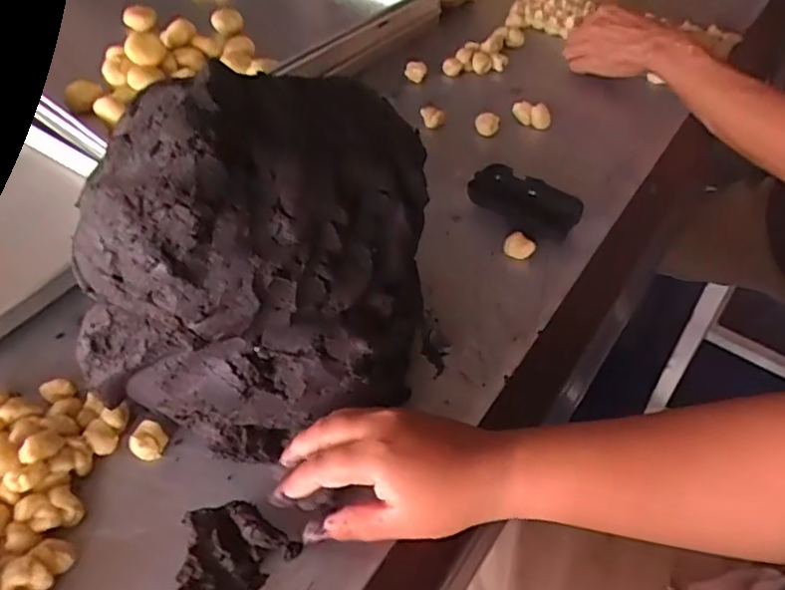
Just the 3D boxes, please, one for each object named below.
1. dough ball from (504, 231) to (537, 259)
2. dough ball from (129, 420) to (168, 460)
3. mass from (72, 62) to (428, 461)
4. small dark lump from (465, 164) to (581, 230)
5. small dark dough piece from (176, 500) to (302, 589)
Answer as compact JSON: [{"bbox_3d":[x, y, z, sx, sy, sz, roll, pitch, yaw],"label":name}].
[{"bbox_3d":[0.120,-0.047,0.582,0.027,0.016,0.018,28,55,24],"label":"dough ball"},{"bbox_3d":[-0.185,0.111,0.466,0.026,0.012,0.026,-1,48,1],"label":"dough ball"},{"bbox_3d":[-0.100,-0.025,0.429,0.227,0.216,0.177,7,49,8],"label":"mass"},{"bbox_3d":[0.132,-0.098,0.608,0.109,0.021,0.052,31,56,26],"label":"small dark lump"},{"bbox_3d":[-0.114,0.174,0.396,0.062,0.024,0.084,32,57,27],"label":"small dark dough piece"}]

